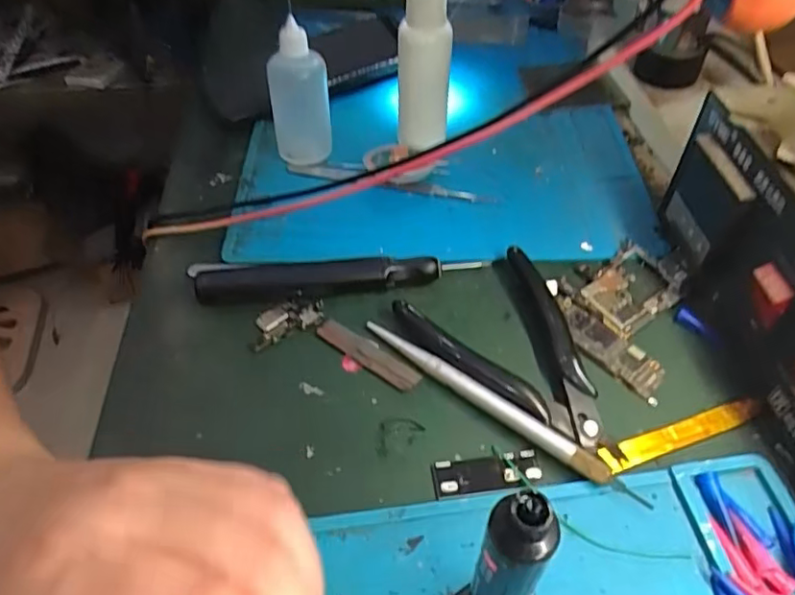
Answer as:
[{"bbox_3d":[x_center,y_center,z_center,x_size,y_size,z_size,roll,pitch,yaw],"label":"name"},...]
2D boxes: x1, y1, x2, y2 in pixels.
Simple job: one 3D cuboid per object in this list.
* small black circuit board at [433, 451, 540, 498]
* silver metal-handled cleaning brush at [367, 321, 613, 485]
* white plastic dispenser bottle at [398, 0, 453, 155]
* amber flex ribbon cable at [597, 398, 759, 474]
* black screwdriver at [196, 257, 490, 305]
[{"bbox_3d":[0.037,0.073,0.245,0.043,0.004,0.015,-5,48,-3],"label":"small black circuit board"},{"bbox_3d":[0.036,0.043,0.266,0.124,0.007,0.013,30,55,26],"label":"silver metal-handled cleaning brush"},{"bbox_3d":[0.015,-0.139,0.344,0.029,0.106,0.029,-4,47,-1],"label":"white plastic dispenser bottle"},{"bbox_3d":[0.121,0.058,0.254,0.075,0.004,0.011,-17,57,-11],"label":"amber flex ribbon cable"},{"bbox_3d":[-0.030,-0.009,0.309,0.145,0.016,0.016,-4,48,-1],"label":"black screwdriver"}]

